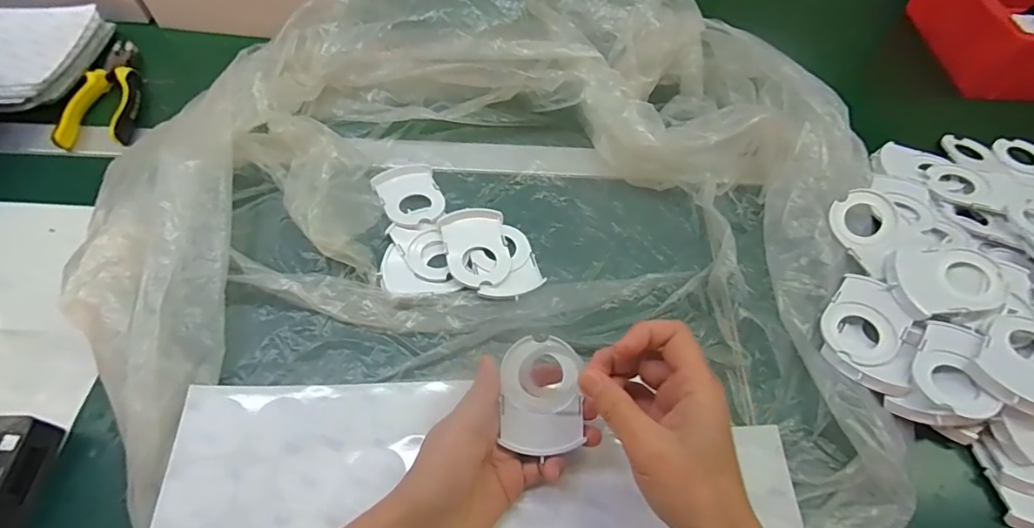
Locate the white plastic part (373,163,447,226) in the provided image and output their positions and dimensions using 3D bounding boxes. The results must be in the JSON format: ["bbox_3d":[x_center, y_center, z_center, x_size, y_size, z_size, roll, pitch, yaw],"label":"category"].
[{"bbox_3d":[-0.101,-0.065,0.477,0.056,0.009,0.077,-19,59,-14],"label":"white plastic part"}]

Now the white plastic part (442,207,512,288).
[{"bbox_3d":[-0.035,-0.016,0.447,0.054,0.006,0.079,-9,58,-8],"label":"white plastic part"}]

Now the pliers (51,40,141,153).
[{"bbox_3d":[-0.447,-0.186,0.546,0.067,0.021,0.182,-15,58,-11],"label":"pliers"}]

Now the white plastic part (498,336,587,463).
[{"bbox_3d":[0.017,0.087,0.335,0.054,0.004,0.073,-2,88,-1],"label":"white plastic part"}]

